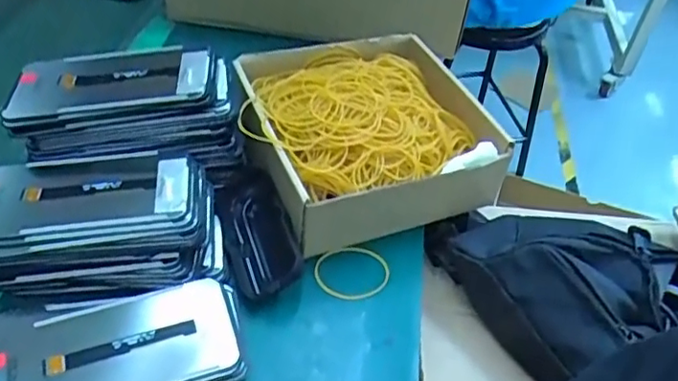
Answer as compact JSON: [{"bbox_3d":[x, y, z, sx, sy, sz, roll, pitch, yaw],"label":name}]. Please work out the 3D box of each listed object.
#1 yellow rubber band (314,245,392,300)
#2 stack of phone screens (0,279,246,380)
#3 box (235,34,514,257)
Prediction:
[{"bbox_3d":[0.011,0.064,0.480,0.059,0.006,0.047,7,44,-1],"label":"yellow rubber band"},{"bbox_3d":[-0.149,0.104,0.404,0.159,0.029,0.096,-8,46,-16],"label":"stack of phone screens"},{"bbox_3d":[0.018,-0.048,0.538,0.208,0.083,0.192,-15,49,-22],"label":"box"}]

